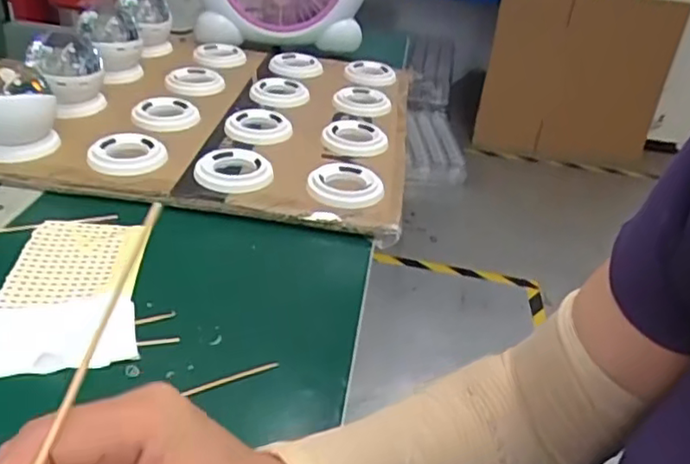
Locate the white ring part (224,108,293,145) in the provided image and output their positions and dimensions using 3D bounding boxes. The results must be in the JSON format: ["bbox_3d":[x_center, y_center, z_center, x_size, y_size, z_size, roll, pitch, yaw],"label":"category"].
[{"bbox_3d":[-0.093,-0.116,0.689,0.070,0.016,0.070,5,33,-3],"label":"white ring part"}]

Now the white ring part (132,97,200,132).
[{"bbox_3d":[-0.199,-0.132,0.693,0.066,0.011,0.076,-15,39,-30],"label":"white ring part"}]

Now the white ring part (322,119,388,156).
[{"bbox_3d":[0.012,-0.106,0.690,0.067,0.013,0.082,13,34,10],"label":"white ring part"}]

